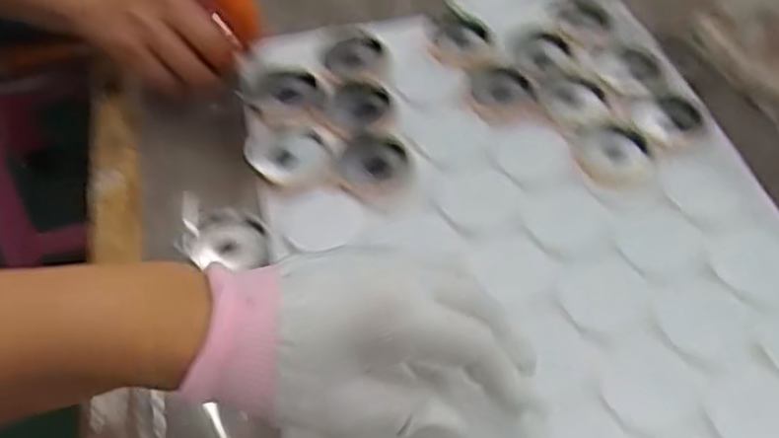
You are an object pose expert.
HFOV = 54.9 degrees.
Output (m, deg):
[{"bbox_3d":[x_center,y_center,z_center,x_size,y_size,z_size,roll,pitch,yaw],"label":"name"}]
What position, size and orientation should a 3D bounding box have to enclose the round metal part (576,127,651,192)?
[{"bbox_3d":[0.143,-0.039,0.477,0.043,0.007,0.048,1,51,-1],"label":"round metal part"}]

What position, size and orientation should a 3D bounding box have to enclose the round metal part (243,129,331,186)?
[{"bbox_3d":[-0.064,-0.041,0.471,0.054,0.007,0.044,16,53,12],"label":"round metal part"}]

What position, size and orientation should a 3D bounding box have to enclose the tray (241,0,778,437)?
[{"bbox_3d":[0.082,0.021,0.429,0.286,0.018,0.435,-10,52,-9],"label":"tray"}]

